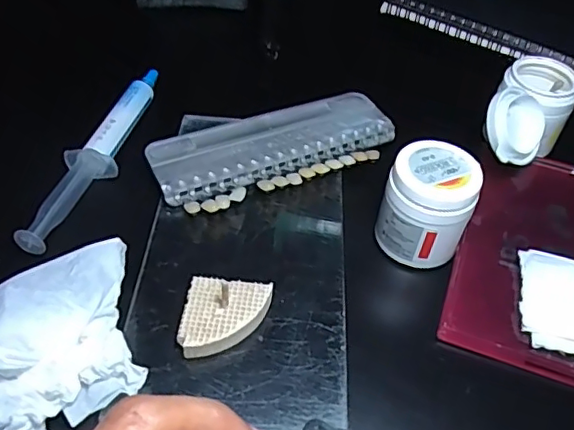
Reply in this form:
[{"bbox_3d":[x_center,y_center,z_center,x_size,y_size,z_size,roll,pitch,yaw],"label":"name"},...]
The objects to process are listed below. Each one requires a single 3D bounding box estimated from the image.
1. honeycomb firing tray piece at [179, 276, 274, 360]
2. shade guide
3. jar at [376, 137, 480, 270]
[{"bbox_3d":[-0.028,0.046,0.258,0.037,0.010,0.038,7,48,4],"label":"honeycomb firing tray piece"},{"bbox_3d":[-0.005,-0.040,0.340,0.146,0.010,0.063,-20,52,-19],"label":"shade guide"},{"bbox_3d":[0.072,-0.004,0.290,0.042,0.049,0.041,1,48,-1],"label":"jar"}]

